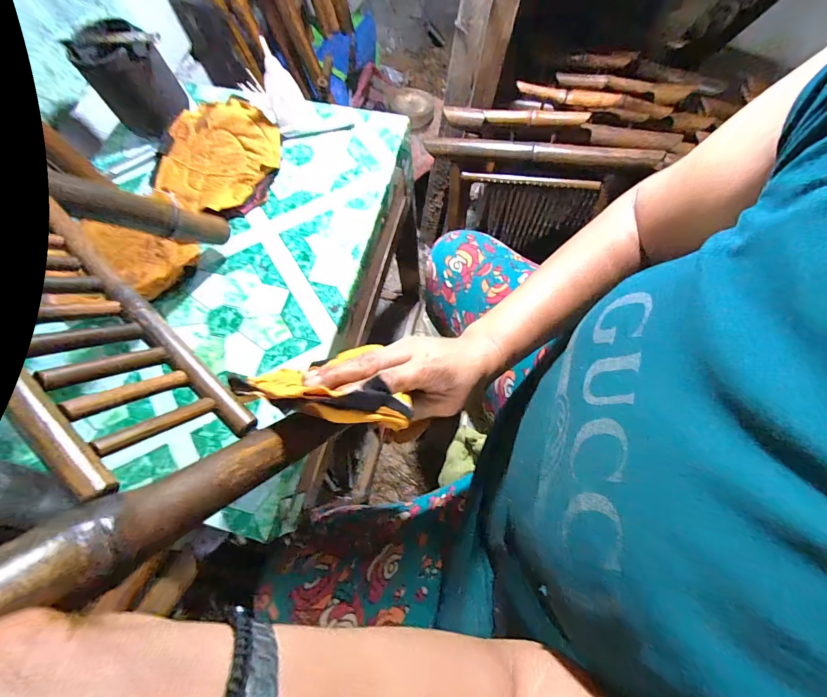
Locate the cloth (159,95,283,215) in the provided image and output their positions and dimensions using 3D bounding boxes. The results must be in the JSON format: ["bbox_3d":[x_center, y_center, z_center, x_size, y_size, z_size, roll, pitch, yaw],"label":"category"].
[{"bbox_3d":[-0.256,-0.249,0.479,0.144,0.027,0.154,11,71,7],"label":"cloth"}]

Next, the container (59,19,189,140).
[{"bbox_3d":[-0.365,-0.349,0.479,0.082,0.100,0.088,-1,70,2],"label":"container"}]

